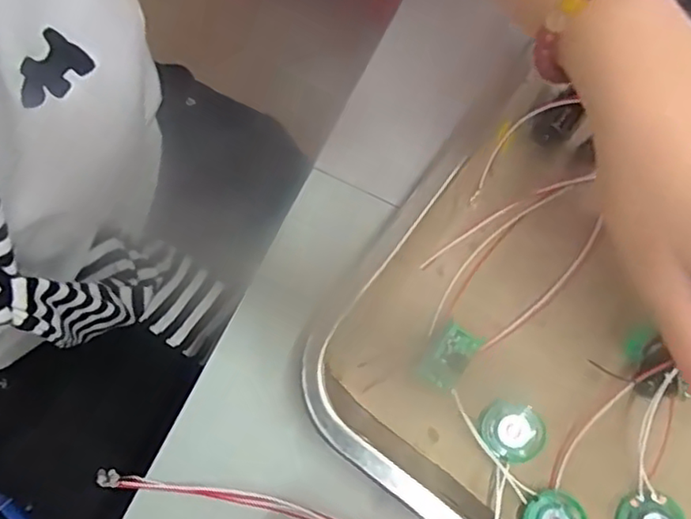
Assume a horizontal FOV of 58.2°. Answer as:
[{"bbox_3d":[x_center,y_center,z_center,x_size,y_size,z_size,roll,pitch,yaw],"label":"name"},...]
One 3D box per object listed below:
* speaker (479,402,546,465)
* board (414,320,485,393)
[{"bbox_3d":[0.077,0.079,0.284,0.029,0.007,0.025,26,78,7],"label":"speaker"},{"bbox_3d":[0.048,0.045,0.286,0.019,0.004,0.030,33,93,12],"label":"board"}]

